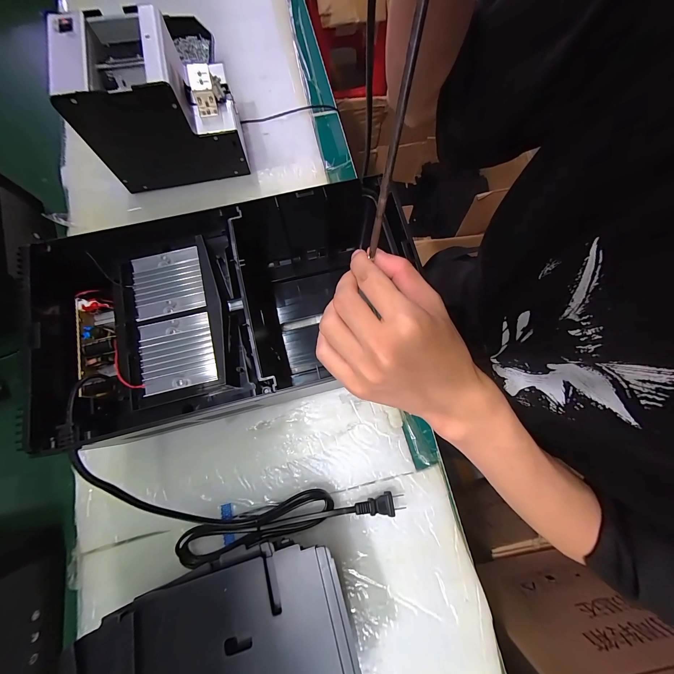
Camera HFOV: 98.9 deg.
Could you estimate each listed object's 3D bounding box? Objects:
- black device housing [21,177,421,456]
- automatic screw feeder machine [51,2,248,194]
[{"bbox_3d":[-0.116,-0.032,0.327,0.361,0.130,0.206,-17,77,-6],"label":"black device housing"},{"bbox_3d":[-0.233,-0.306,0.390,0.178,0.140,0.124,-11,76,-5],"label":"automatic screw feeder machine"}]

